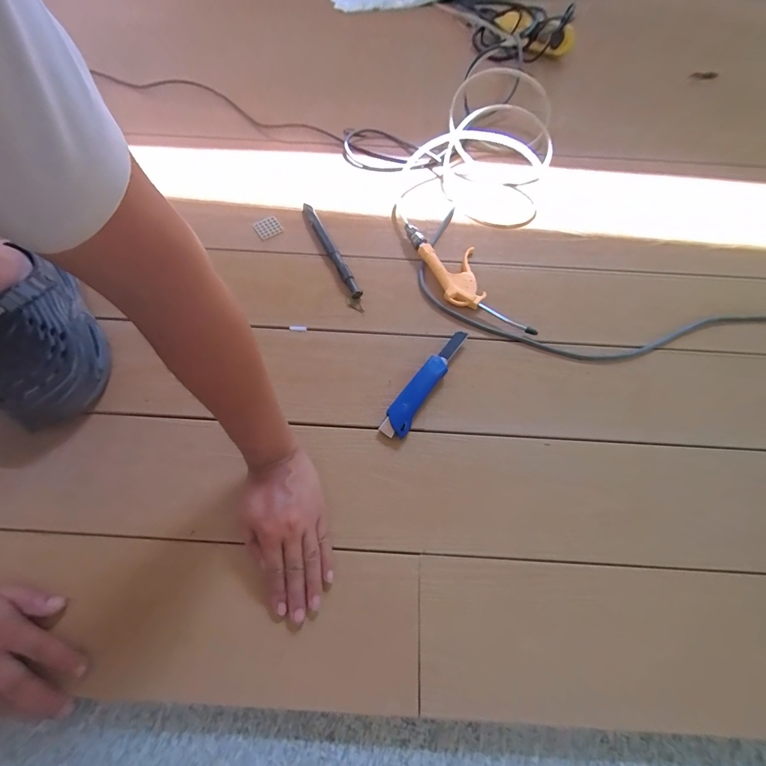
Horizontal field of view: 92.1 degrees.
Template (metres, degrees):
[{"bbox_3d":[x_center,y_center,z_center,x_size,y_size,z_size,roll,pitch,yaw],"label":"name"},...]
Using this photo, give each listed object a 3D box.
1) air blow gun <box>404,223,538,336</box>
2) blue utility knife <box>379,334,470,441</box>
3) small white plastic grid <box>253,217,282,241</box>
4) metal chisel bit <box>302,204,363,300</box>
[{"bbox_3d":[0.134,-0.169,0.598,0.092,0.024,0.258,-23,67,-11],"label":"air blow gun"},{"bbox_3d":[0.060,-0.003,0.526,0.035,0.020,0.193,31,68,13],"label":"blue utility knife"},{"bbox_3d":[-0.205,-0.276,0.655,0.043,0.005,0.040,-26,67,-12],"label":"small white plastic grid"},{"bbox_3d":[-0.090,-0.229,0.628,0.016,0.018,0.220,-25,67,-12],"label":"metal chisel bit"}]

